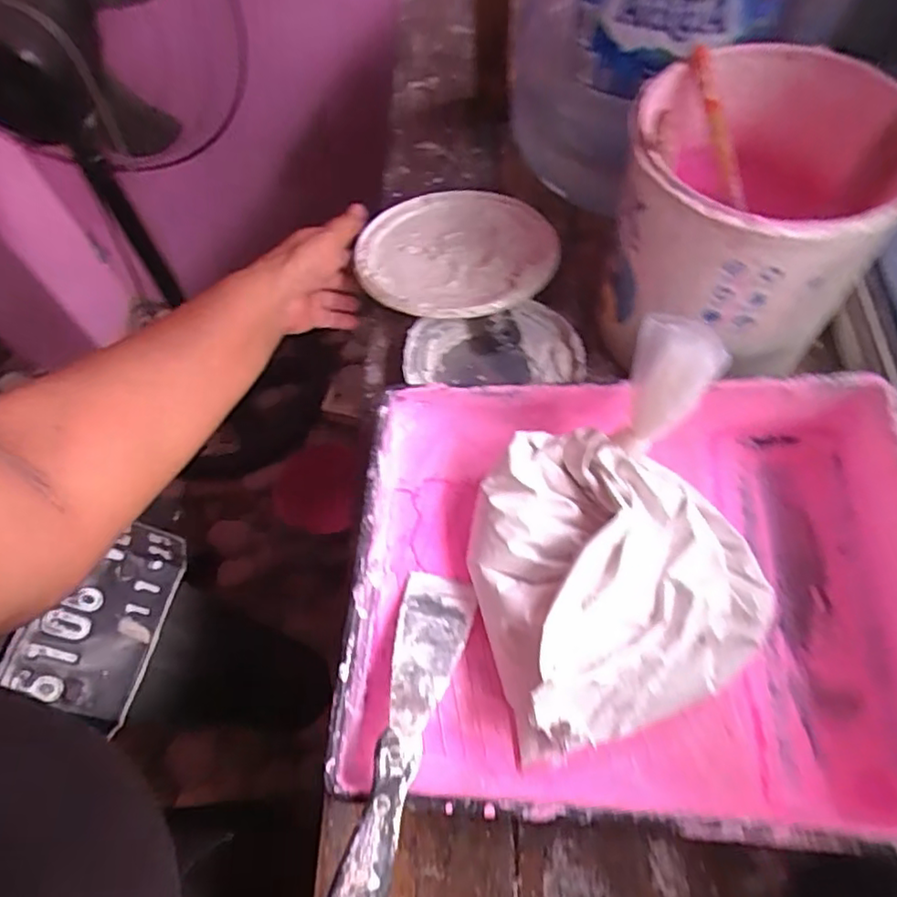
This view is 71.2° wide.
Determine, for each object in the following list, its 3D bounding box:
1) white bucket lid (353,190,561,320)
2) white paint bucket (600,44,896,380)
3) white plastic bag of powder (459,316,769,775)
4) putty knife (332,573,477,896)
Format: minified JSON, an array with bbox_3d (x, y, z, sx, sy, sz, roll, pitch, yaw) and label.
[{"bbox_3d":[0.007,-0.177,0.564,0.174,0.025,0.160,-2,61,3],"label":"white bucket lid"},{"bbox_3d":[0.215,-0.158,0.457,0.167,0.169,0.164,22,65,16],"label":"white paint bucket"},{"bbox_3d":[0.097,0.056,0.367,0.167,0.132,0.191,-15,61,-4],"label":"white plastic bag of powder"},{"bbox_3d":[-0.023,0.159,0.357,0.045,0.009,0.198,8,45,9],"label":"putty knife"}]

